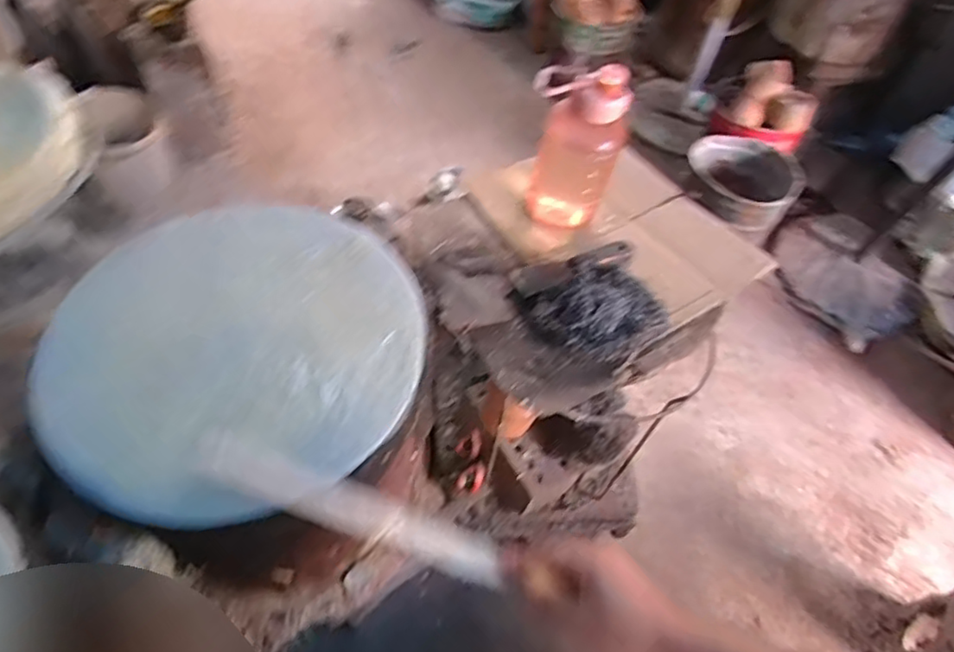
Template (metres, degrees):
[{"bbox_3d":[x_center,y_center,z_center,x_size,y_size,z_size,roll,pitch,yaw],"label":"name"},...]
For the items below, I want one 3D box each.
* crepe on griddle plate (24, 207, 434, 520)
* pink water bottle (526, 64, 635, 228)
[{"bbox_3d":[-0.240,0.012,0.624,0.361,0.015,0.364,23,55,12],"label":"crepe on griddle plate"},{"bbox_3d":[0.134,-0.240,0.848,0.124,0.221,0.078,10,53,3],"label":"pink water bottle"}]

